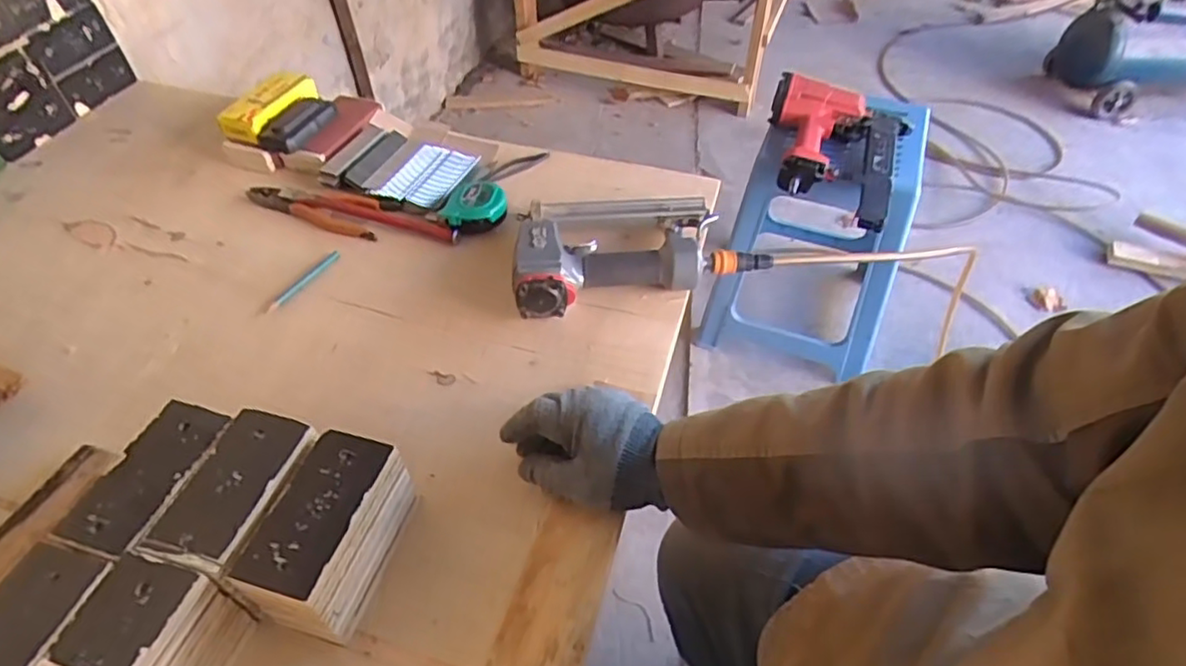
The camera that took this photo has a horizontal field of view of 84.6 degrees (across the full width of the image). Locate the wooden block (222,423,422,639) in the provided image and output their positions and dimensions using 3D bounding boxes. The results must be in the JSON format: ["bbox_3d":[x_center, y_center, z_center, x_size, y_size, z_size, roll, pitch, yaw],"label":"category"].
[{"bbox_3d":[-0.186,0.146,0.472,0.071,0.084,0.118,12,50,10],"label":"wooden block"}]

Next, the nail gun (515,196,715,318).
[{"bbox_3d":[0.026,-0.093,0.706,0.216,0.057,0.165,-3,49,-2],"label":"nail gun"}]

